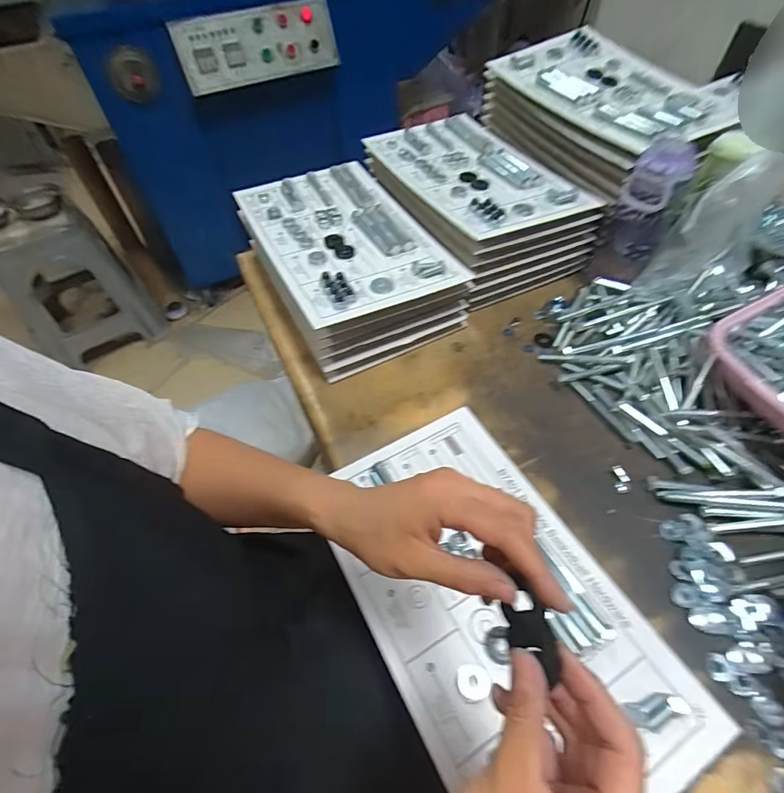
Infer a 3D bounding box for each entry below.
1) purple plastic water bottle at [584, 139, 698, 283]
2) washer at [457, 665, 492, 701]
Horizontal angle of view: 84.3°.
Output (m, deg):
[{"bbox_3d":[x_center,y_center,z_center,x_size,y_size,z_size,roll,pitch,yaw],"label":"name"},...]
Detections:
[{"bbox_3d":[0.352,-0.254,0.616,0.078,0.186,0.083,24,58,19],"label":"purple plastic water bottle"},{"bbox_3d":[0.072,0.249,0.377,0.028,0.004,0.025,-1,53,2],"label":"washer"}]

